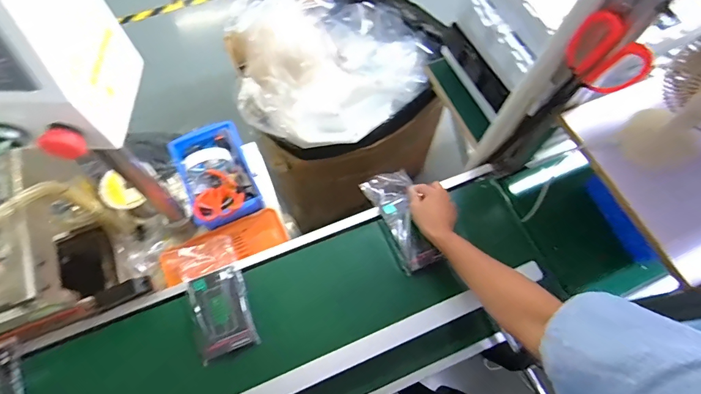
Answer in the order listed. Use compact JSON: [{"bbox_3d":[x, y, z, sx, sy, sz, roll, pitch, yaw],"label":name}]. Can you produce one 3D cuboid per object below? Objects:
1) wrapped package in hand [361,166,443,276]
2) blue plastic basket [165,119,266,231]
[{"bbox_3d":[0.095,0.038,0.728,0.085,0.023,0.191,-27,66,-1],"label":"wrapped package in hand"},{"bbox_3d":[-0.277,-0.047,0.843,0.144,0.064,0.223,-23,69,-11],"label":"blue plastic basket"}]

